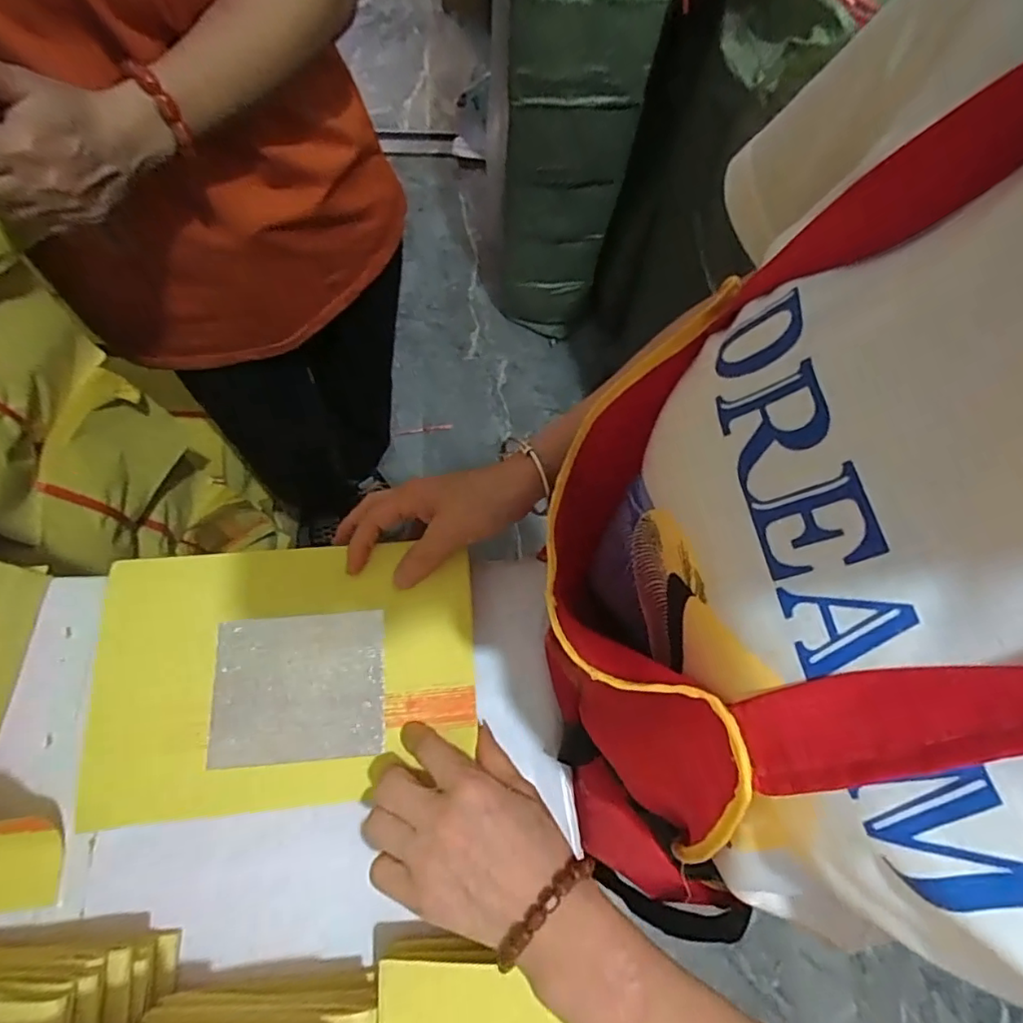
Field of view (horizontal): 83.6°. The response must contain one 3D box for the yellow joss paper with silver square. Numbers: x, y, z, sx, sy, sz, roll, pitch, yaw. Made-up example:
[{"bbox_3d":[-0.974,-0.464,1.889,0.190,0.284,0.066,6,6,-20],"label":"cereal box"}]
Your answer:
[{"bbox_3d":[-0.142,0.101,0.365,0.232,0.008,0.157,-4,70,-4],"label":"yellow joss paper with silver square"}]

